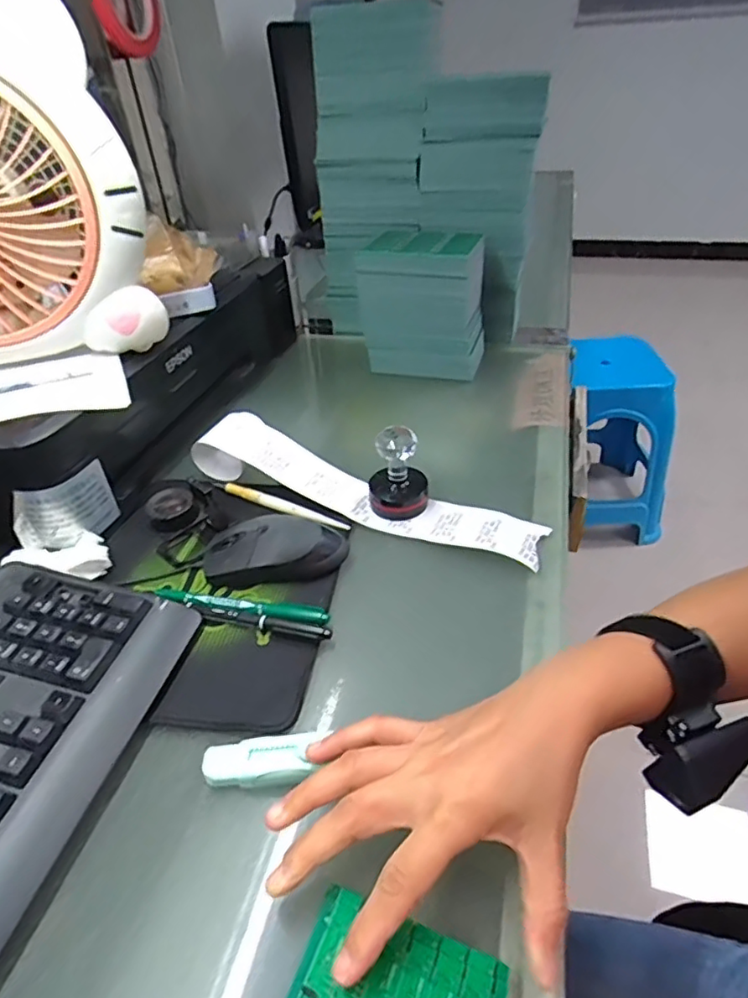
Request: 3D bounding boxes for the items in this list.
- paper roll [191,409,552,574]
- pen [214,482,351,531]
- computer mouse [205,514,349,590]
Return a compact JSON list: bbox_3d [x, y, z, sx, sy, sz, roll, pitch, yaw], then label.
[{"bbox_3d":[-0.013,-0.016,0.527,0.333,0.043,0.067,16,42,23],"label":"paper roll"},{"bbox_3d":[-0.088,0.004,0.536,0.147,0.006,0.011,17,43,24],"label":"pen"},{"bbox_3d":[-0.081,0.041,0.466,0.112,0.032,0.055,1,39,6],"label":"computer mouse"}]

